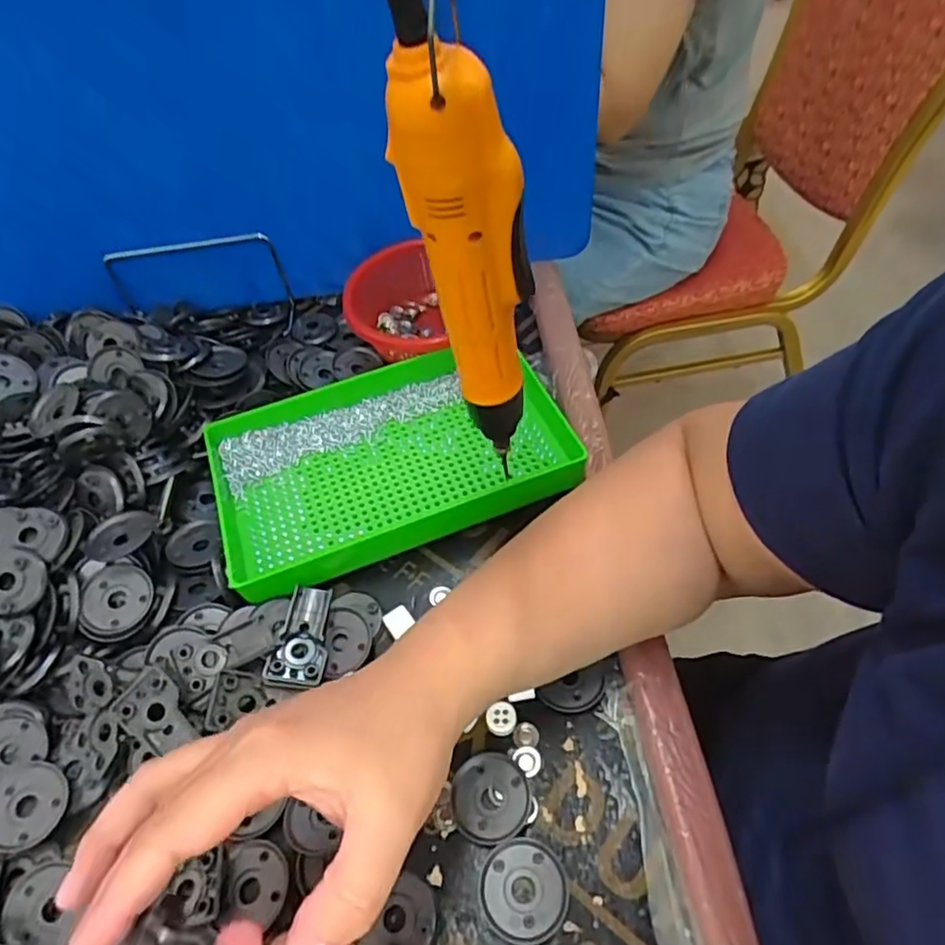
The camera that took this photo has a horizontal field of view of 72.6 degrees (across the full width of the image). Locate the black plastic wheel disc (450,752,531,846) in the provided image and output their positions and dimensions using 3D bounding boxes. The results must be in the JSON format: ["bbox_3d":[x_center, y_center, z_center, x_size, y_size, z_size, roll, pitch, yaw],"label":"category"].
[{"bbox_3d":[0.009,0.173,0.343,0.041,0.005,0.043,-3,52,3],"label":"black plastic wheel disc"}]

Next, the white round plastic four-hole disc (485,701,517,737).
[{"bbox_3d":[0.016,0.140,0.366,0.016,0.008,0.016,-3,52,3],"label":"white round plastic four-hole disc"}]

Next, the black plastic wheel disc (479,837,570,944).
[{"bbox_3d":[0.026,0.207,0.318,0.043,0.006,0.042,-3,52,3],"label":"black plastic wheel disc"}]

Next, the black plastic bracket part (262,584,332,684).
[{"bbox_3d":[-0.105,0.101,0.400,0.033,0.014,0.059,1,52,7],"label":"black plastic bracket part"}]

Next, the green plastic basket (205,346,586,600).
[{"bbox_3d":[-0.063,-0.013,0.473,0.244,0.034,0.160,-21,53,-11],"label":"green plastic basket"}]

